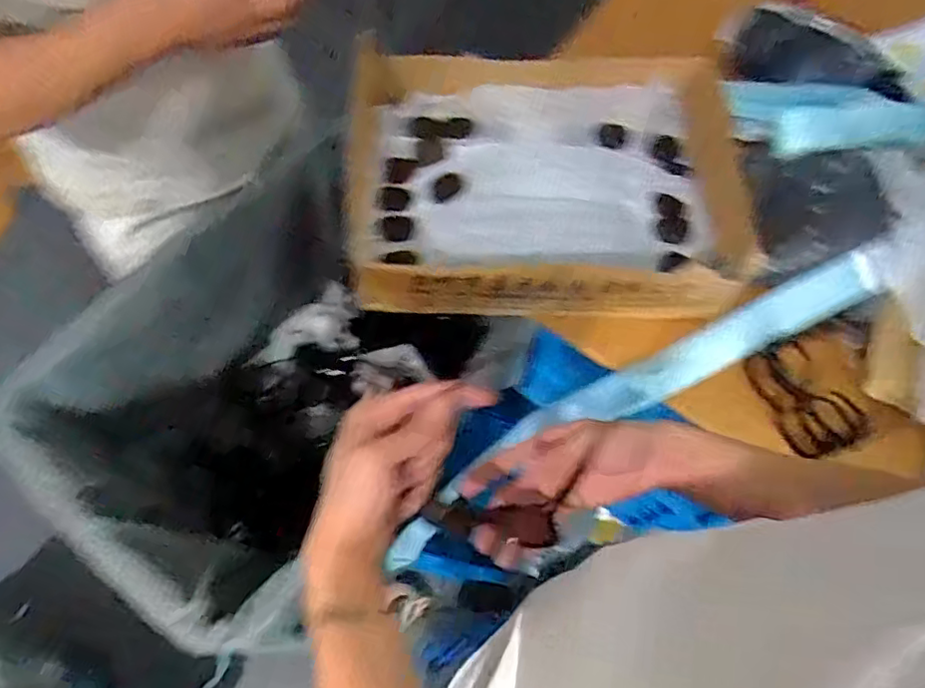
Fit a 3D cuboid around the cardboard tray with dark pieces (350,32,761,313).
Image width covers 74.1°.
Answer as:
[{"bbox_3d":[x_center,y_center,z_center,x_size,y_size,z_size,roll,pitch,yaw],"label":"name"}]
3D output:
[{"bbox_3d":[0.120,-0.199,0.767,0.486,0.119,0.325,-1,66,-3],"label":"cardboard tray with dark pieces"}]

